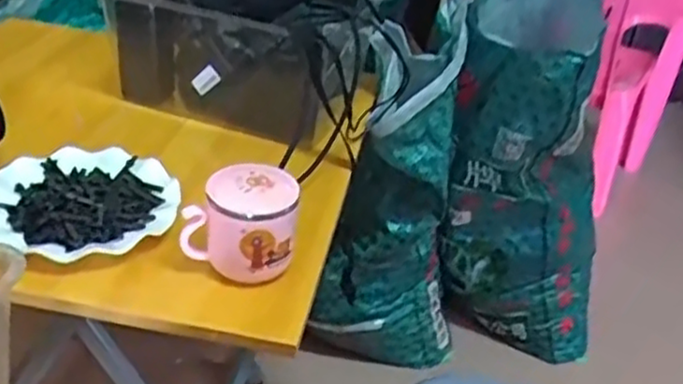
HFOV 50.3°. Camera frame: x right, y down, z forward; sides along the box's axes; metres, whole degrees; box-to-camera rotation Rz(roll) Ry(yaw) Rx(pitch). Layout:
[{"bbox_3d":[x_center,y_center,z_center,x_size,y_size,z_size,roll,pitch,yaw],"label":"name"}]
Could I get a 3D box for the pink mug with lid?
[{"bbox_3d":[-0.085,0.039,0.643,0.092,0.102,0.069,-22,42,-38],"label":"pink mug with lid"}]

